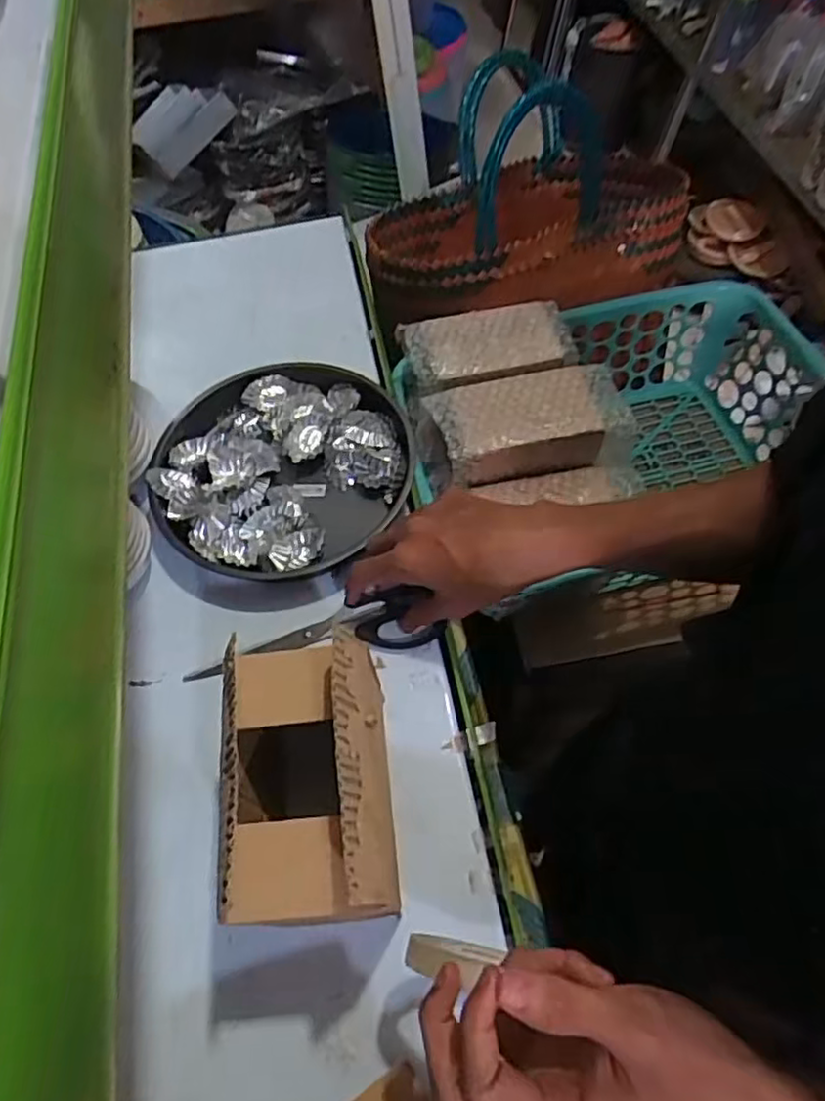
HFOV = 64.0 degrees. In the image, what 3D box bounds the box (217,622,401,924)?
[{"bbox_3d":[-0.056,0.134,0.373,0.088,0.155,0.127,-7,60,0],"label":"box"}]

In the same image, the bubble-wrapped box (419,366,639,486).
[{"bbox_3d":[0.110,-0.121,0.627,0.176,0.044,0.087,-11,60,-3],"label":"bubble-wrapped box"}]

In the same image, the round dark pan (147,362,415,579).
[{"bbox_3d":[-0.108,-0.067,0.558,0.207,0.034,0.208,-2,60,3],"label":"round dark pan"}]

